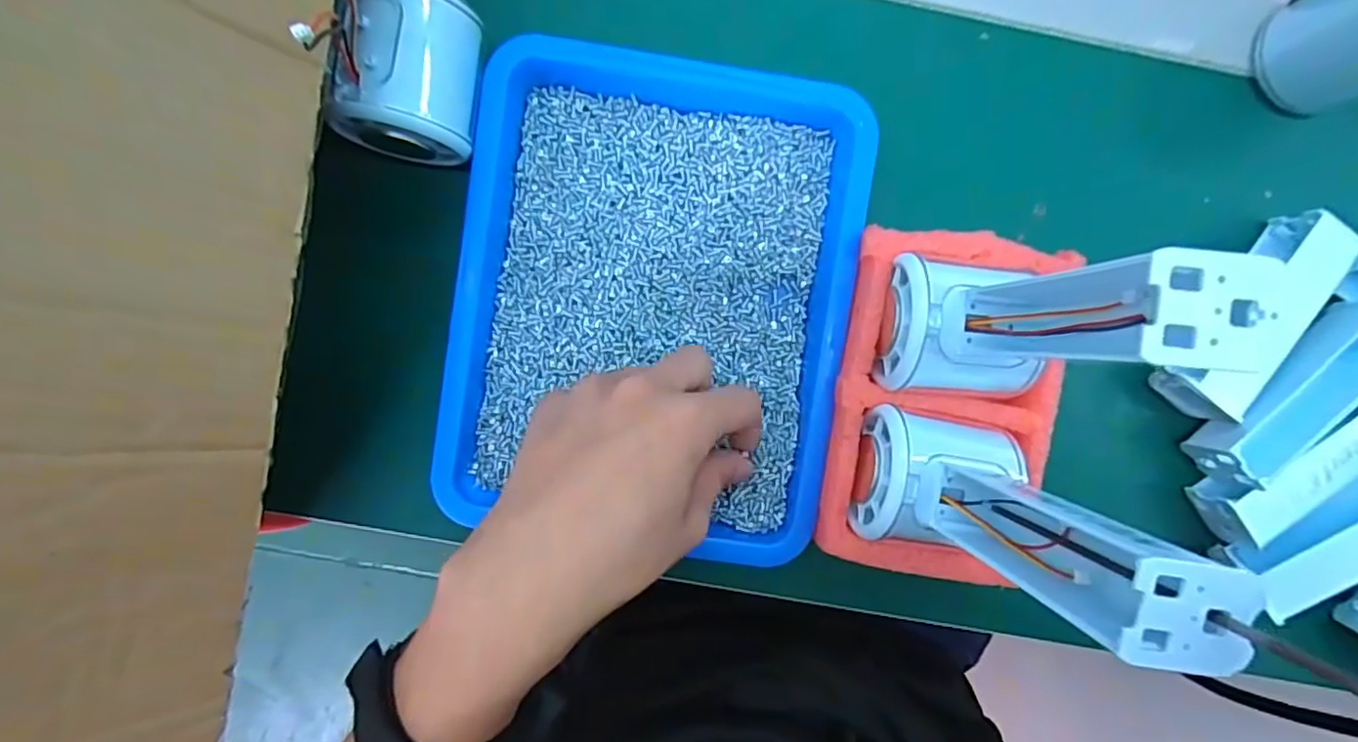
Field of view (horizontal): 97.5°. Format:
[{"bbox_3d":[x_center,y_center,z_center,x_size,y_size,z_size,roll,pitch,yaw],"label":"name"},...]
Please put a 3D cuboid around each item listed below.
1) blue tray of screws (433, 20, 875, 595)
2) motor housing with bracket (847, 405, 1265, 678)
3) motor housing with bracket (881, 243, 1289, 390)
[{"bbox_3d":[-0.010,-0.031,0.272,0.171,0.025,0.216,7,91,0],"label":"blue tray of screws"},{"bbox_3d":[0.106,0.045,0.206,0.057,0.145,0.049,10,92,-2],"label":"motor housing with bracket"},{"bbox_3d":[0.112,-0.017,0.199,0.054,0.142,0.052,4,93,-2],"label":"motor housing with bracket"}]

